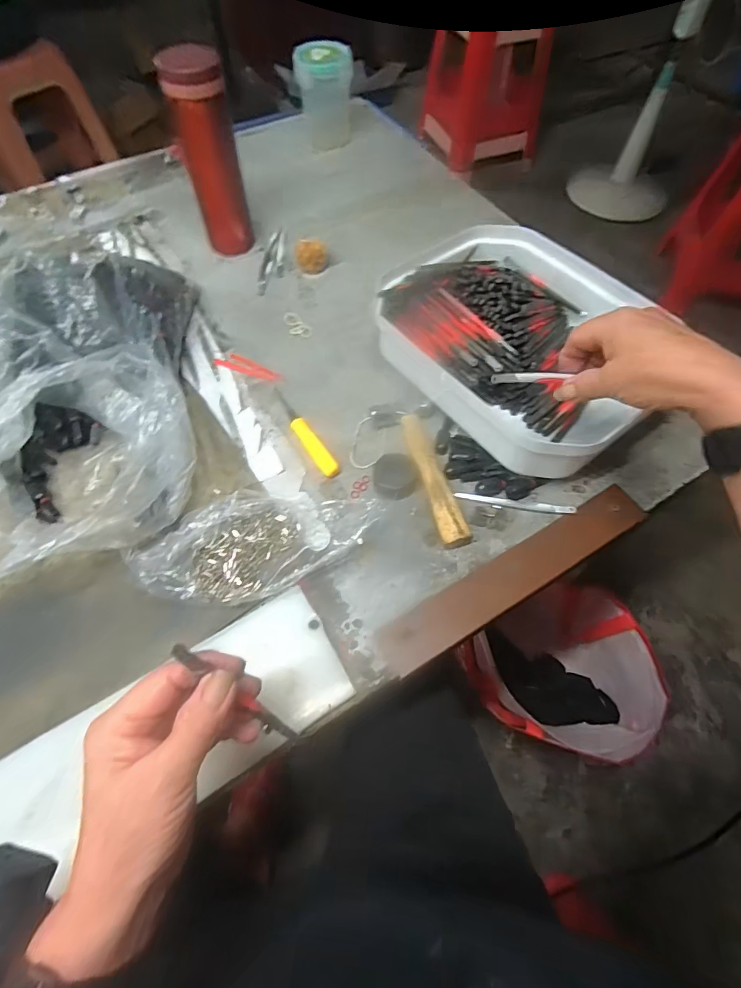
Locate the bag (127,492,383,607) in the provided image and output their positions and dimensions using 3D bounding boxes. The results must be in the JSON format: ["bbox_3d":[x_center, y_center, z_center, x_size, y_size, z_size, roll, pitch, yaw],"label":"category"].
[{"bbox_3d":[-0.090,0.035,0.385,0.197,0.021,0.086,-21,64,-13],"label":"bag"}]

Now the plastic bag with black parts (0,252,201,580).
[{"bbox_3d":[-0.263,-0.084,0.421,0.191,0.094,0.318,-12,59,-7],"label":"plastic bag with black parts"}]

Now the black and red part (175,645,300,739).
[{"bbox_3d":[-0.071,0.109,0.250,0.010,0.006,0.093,-50,118,-23],"label":"black and red part"}]

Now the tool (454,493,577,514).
[{"bbox_3d":[0.128,0.008,0.415,0.104,0.006,0.008,9,62,3],"label":"tool"}]

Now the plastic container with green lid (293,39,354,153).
[{"bbox_3d":[-0.063,-0.557,0.663,0.078,0.102,0.078,-3,59,-1],"label":"plastic container with green lid"}]

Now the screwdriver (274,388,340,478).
[{"bbox_3d":[-0.066,-0.061,0.456,0.016,0.010,0.121,-29,66,-16],"label":"screwdriver"}]

